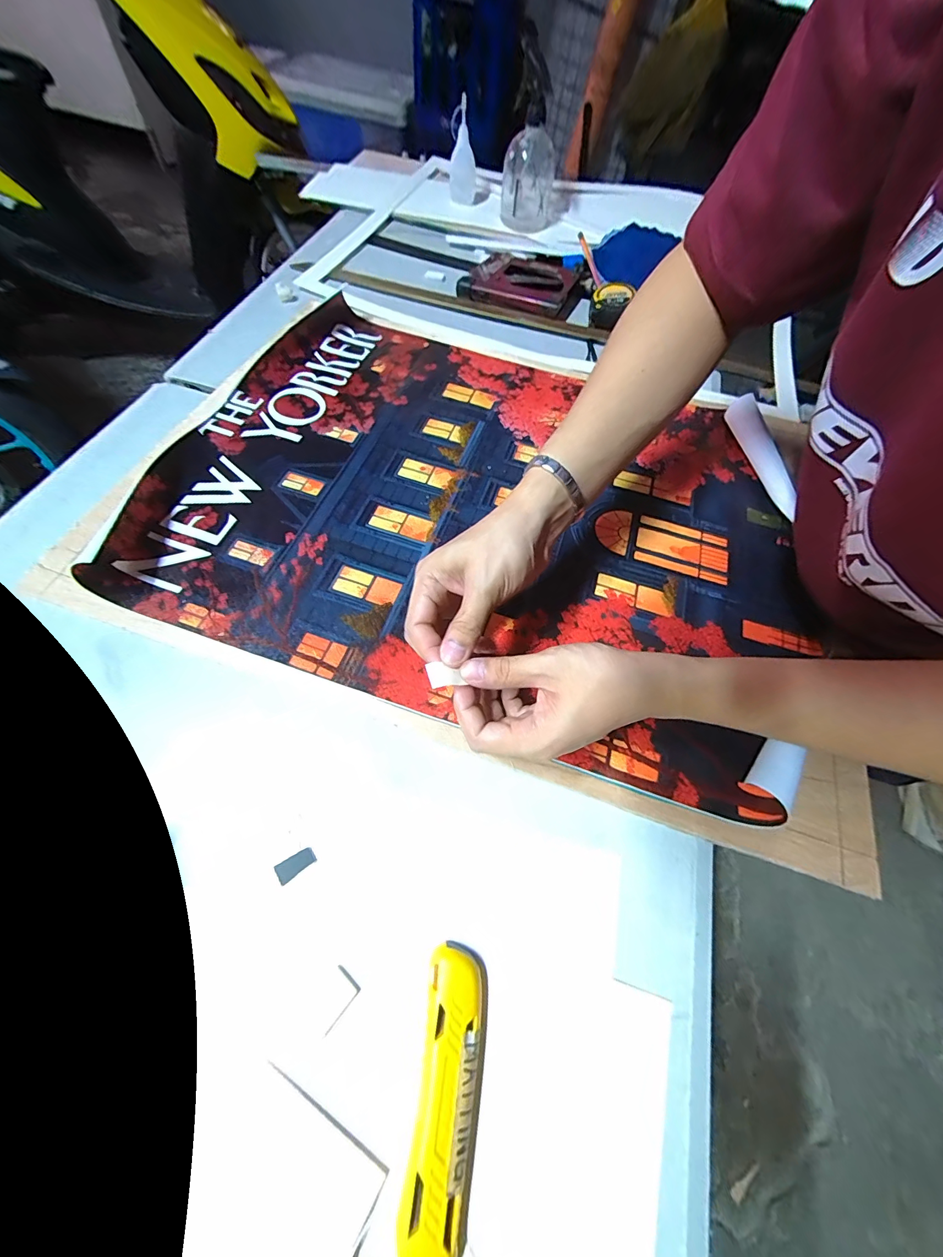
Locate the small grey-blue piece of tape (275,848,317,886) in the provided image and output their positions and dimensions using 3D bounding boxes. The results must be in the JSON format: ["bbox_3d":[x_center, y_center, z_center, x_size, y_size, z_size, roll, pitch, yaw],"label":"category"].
[{"bbox_3d":[-0.124,0.166,0.279,0.025,0.004,0.014,-31,69,-21],"label":"small grey-blue piece of tape"}]

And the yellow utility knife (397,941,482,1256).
[{"bbox_3d":[-0.015,0.270,0.220,0.034,0.014,0.146,7,63,0],"label":"yellow utility knife"}]

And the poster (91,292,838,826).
[{"bbox_3d":[0.021,-0.150,0.426,0.645,0.026,0.486,19,64,5],"label":"poster"}]

